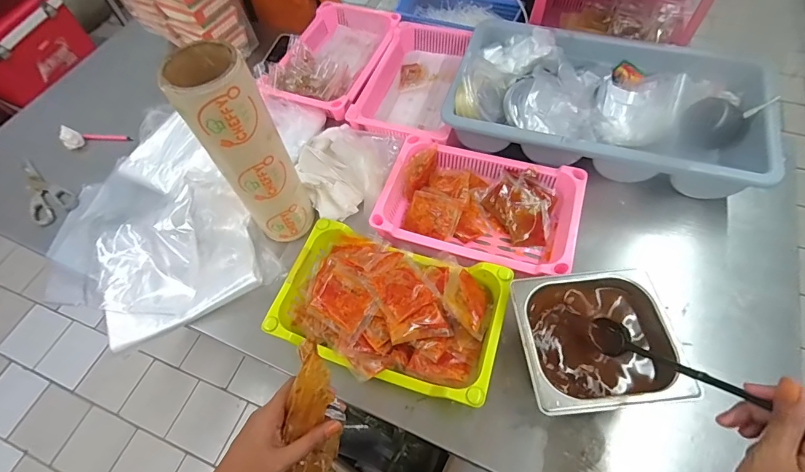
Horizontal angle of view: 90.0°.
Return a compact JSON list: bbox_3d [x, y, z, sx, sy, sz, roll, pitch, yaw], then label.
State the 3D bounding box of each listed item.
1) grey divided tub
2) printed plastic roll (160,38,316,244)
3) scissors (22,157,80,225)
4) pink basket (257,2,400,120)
[{"bbox_3d":[0.337,-0.233,0.692,0.474,0.090,0.263,14,62,12],"label":"grey divided tub"},{"bbox_3d":[-0.205,-0.116,0.550,0.084,0.274,0.091,-22,61,-8],"label":"printed plastic roll"},{"bbox_3d":[-0.663,-0.086,0.736,0.153,0.015,0.067,38,70,23],"label":"scissors"},{"bbox_3d":[-0.131,-0.382,0.848,0.183,0.069,0.328,18,63,14],"label":"pink basket"}]

